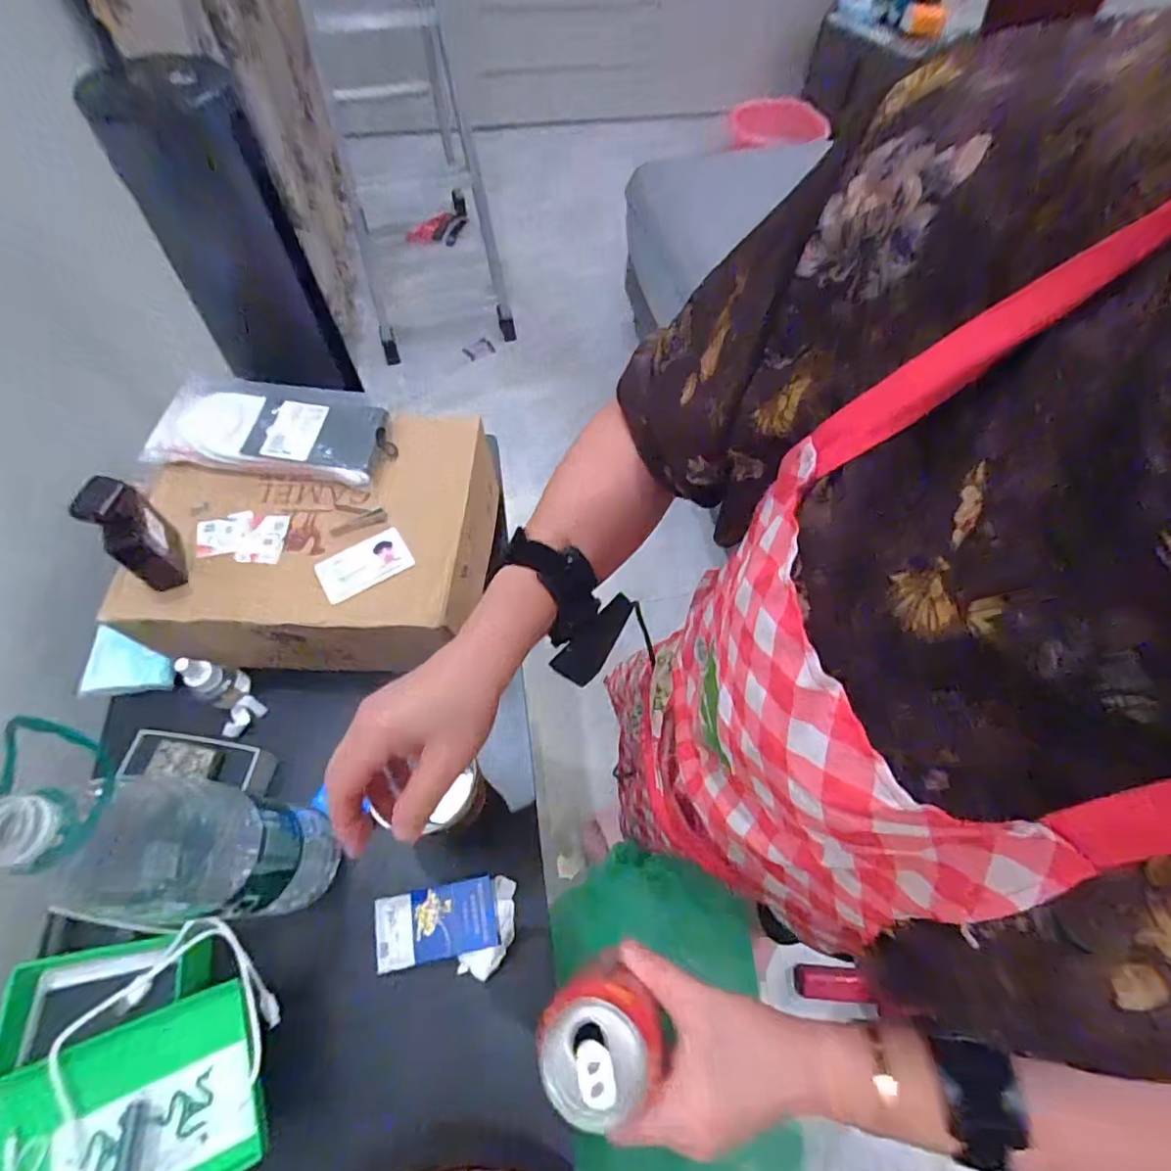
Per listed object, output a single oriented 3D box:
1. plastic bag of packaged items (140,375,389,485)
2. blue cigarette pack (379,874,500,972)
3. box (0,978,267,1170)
[{"bbox_3d":[-0.307,-0.155,0.560,0.204,0.028,0.092,7,78,-11],"label":"plastic bag of packaged items"},{"bbox_3d":[-0.127,0.286,0.489,0.101,0.018,0.054,-10,63,-5],"label":"blue cigarette pack"},{"bbox_3d":[-0.304,0.353,0.380,0.150,0.023,0.110,-10,59,-27],"label":"box"}]

